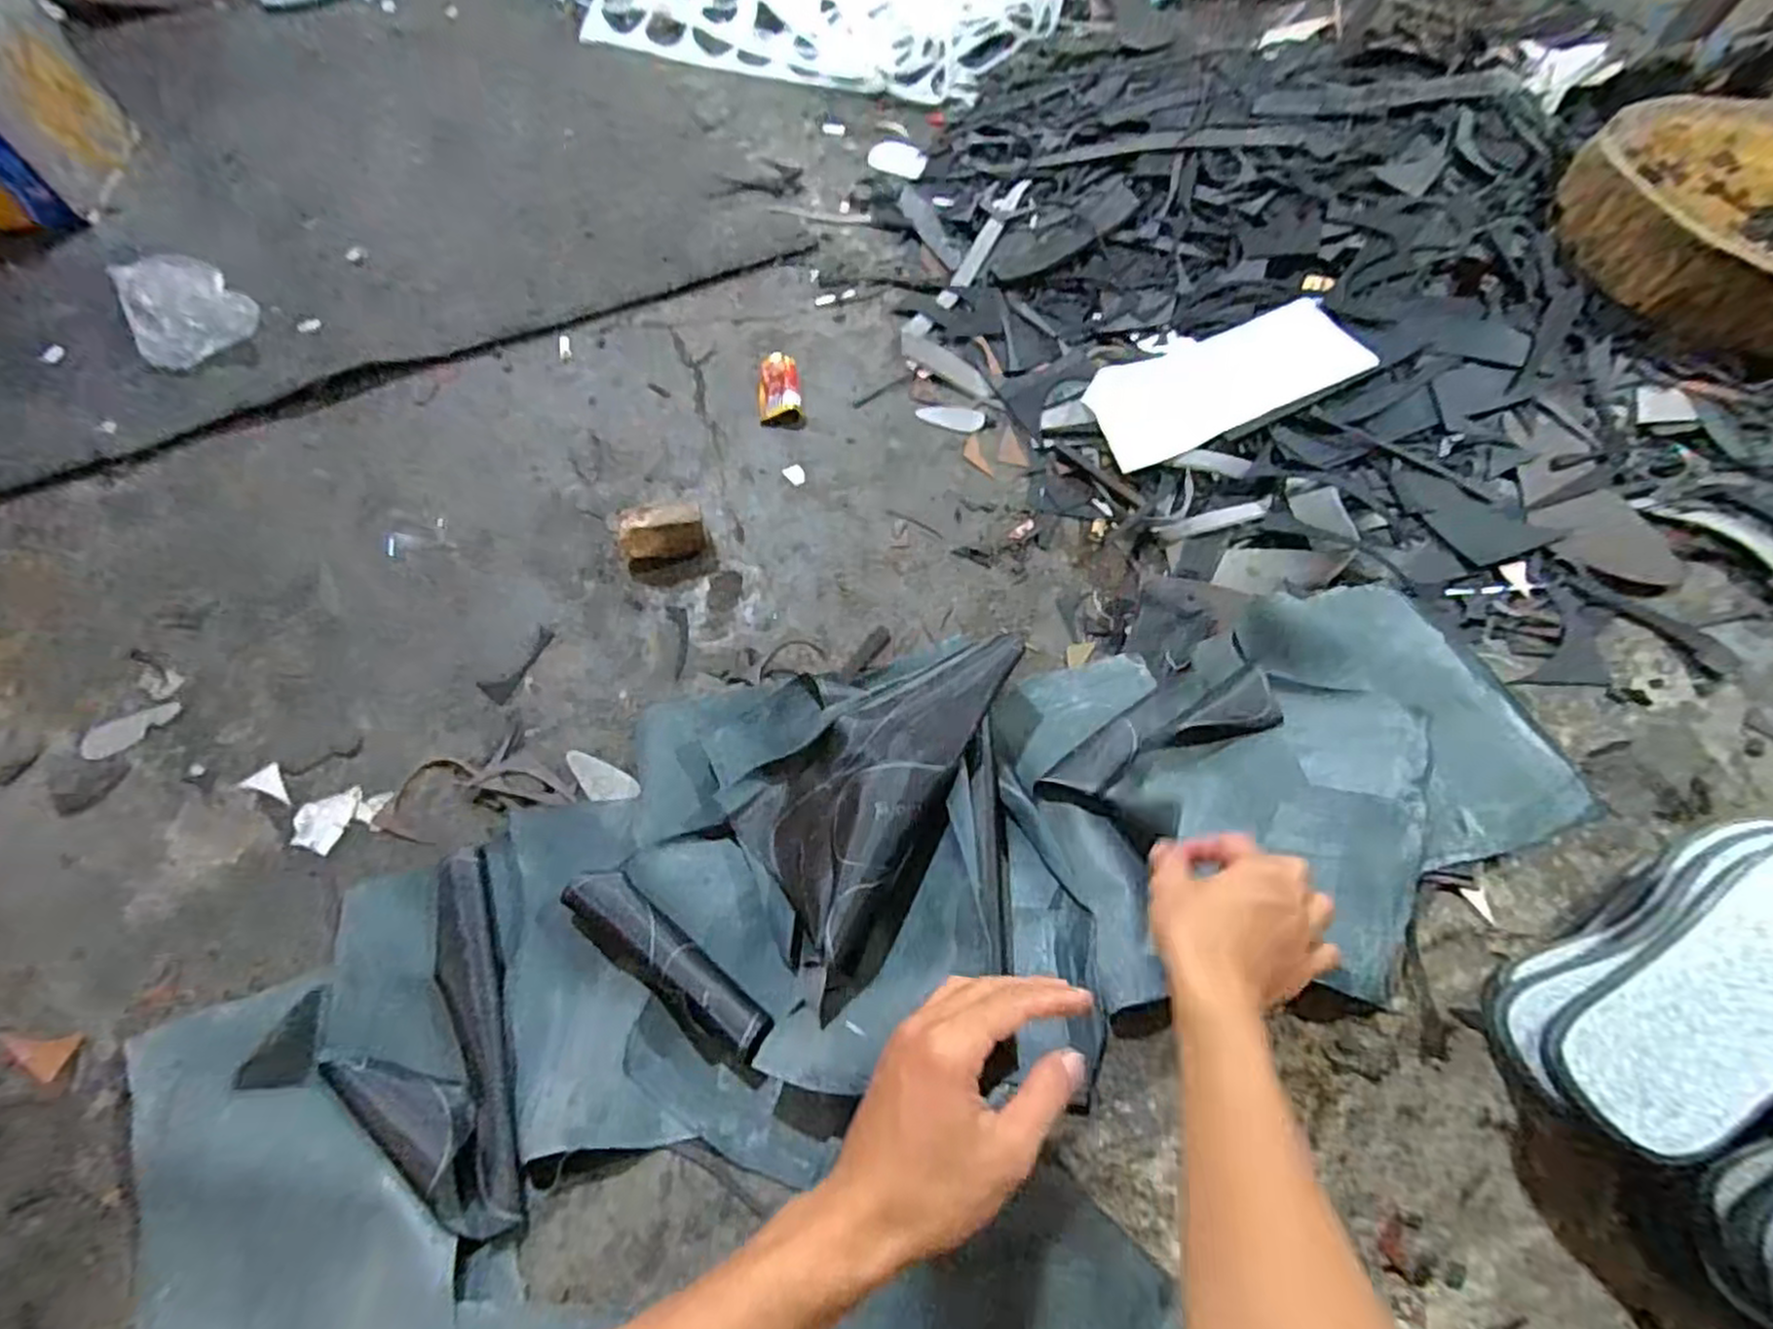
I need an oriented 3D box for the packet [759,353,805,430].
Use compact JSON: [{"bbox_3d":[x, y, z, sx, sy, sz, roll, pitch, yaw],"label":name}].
[{"bbox_3d":[-0.120,-0.308,0.846,0.047,0.025,0.089,-7,62,-4],"label":"packet"}]

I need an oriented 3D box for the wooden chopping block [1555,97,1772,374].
[{"bbox_3d":[0.943,-0.483,0.831,0.370,0.097,0.344,-35,67,-18],"label":"wooden chopping block"}]

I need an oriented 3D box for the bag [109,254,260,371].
[{"bbox_3d":[-0.799,-0.407,0.852,0.123,0.062,0.128,-39,69,-19],"label":"bag"}]

